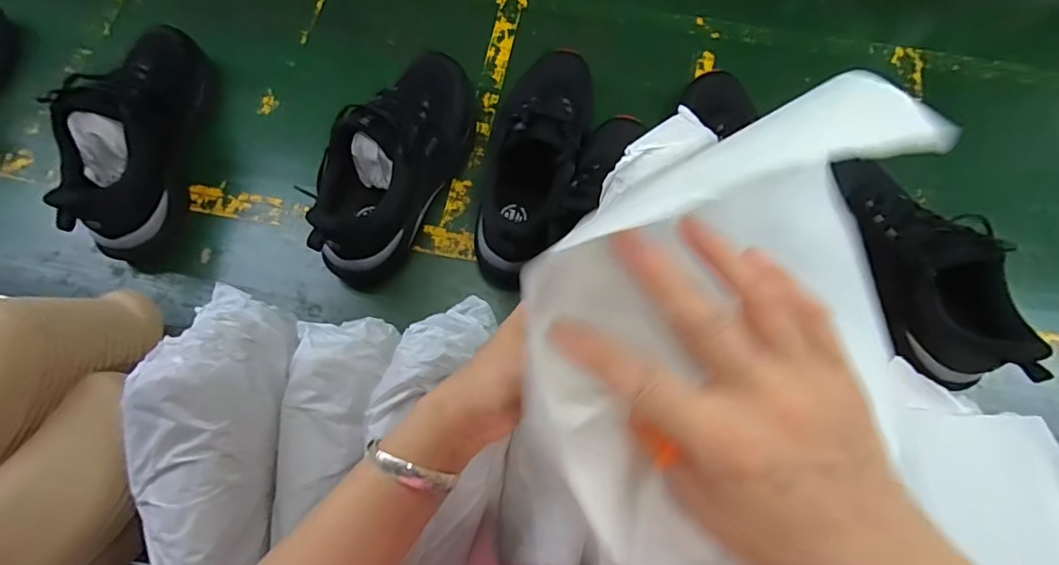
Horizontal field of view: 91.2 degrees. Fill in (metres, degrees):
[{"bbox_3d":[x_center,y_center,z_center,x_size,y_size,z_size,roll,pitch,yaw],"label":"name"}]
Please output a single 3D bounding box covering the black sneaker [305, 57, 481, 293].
[{"bbox_3d":[-0.163,-0.148,0.630,0.099,0.132,0.296,25,73,7],"label":"black sneaker"}]

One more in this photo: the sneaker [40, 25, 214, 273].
[{"bbox_3d":[-0.476,-0.187,0.636,0.088,0.141,0.295,4,72,1],"label":"sneaker"}]

